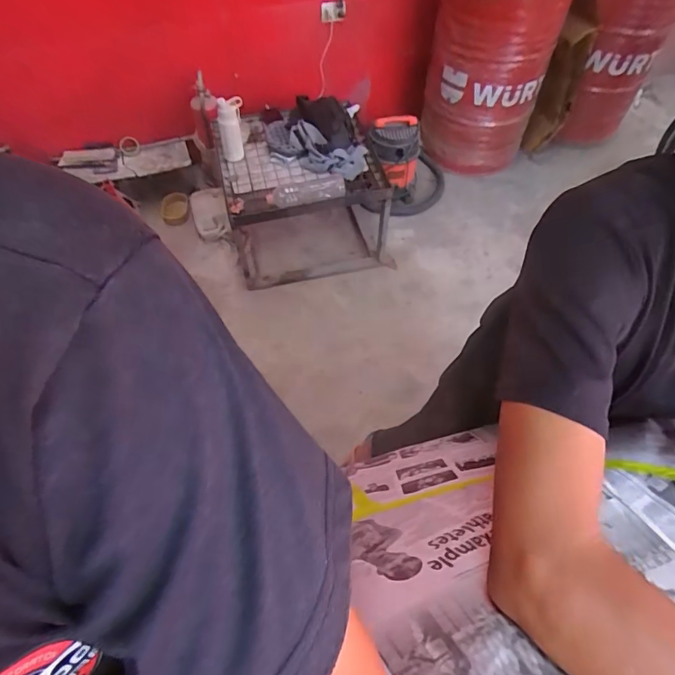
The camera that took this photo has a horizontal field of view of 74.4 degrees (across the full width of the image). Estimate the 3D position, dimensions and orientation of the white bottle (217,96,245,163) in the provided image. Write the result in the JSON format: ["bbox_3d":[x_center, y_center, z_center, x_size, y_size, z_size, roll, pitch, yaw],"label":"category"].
[{"bbox_3d":[-0.383,-0.758,1.618,0.096,0.230,0.067,-13,57,-8],"label":"white bottle"}]

